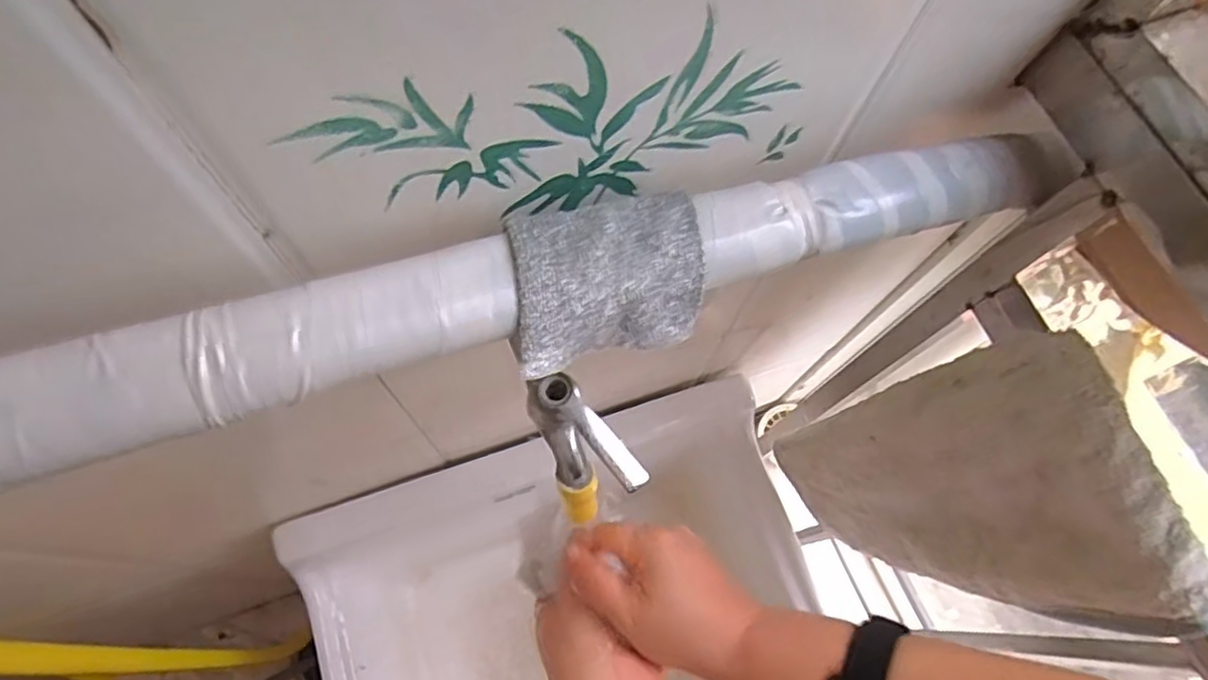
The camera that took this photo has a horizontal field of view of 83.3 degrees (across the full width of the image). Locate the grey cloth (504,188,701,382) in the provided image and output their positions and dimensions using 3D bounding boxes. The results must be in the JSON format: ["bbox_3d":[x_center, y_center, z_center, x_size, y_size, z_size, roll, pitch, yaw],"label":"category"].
[{"bbox_3d":[0.002,-0.027,0.308,0.089,0.048,0.063,-15,71,-8],"label":"grey cloth"}]

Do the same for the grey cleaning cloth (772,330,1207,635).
[{"bbox_3d":[0.294,0.129,0.581,0.077,0.360,0.213,-31,74,-13],"label":"grey cleaning cloth"}]

